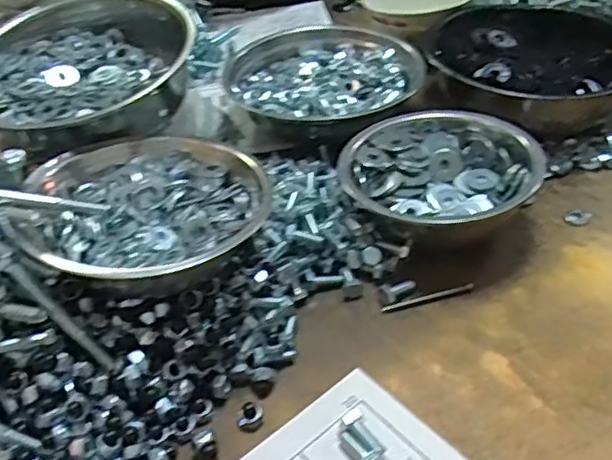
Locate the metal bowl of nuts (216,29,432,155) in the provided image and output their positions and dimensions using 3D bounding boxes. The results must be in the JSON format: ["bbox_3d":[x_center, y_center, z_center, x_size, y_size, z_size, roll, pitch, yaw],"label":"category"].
[{"bbox_3d":[0.022,-0.170,0.730,0.197,0.055,0.205,31,51,32],"label":"metal bowl of nuts"}]

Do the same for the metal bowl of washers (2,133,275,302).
[{"bbox_3d":[-0.133,-0.023,0.510,0.178,0.058,0.171,2,45,-2],"label":"metal bowl of washers"}]

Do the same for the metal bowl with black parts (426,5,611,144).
[{"bbox_3d":[0.247,-0.190,0.728,0.222,0.062,0.211,-1,41,1],"label":"metal bowl with black parts"}]

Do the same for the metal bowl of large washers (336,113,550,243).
[{"bbox_3d":[0.117,-0.049,0.586,0.173,0.056,0.166,-19,44,-18],"label":"metal bowl of large washers"}]

